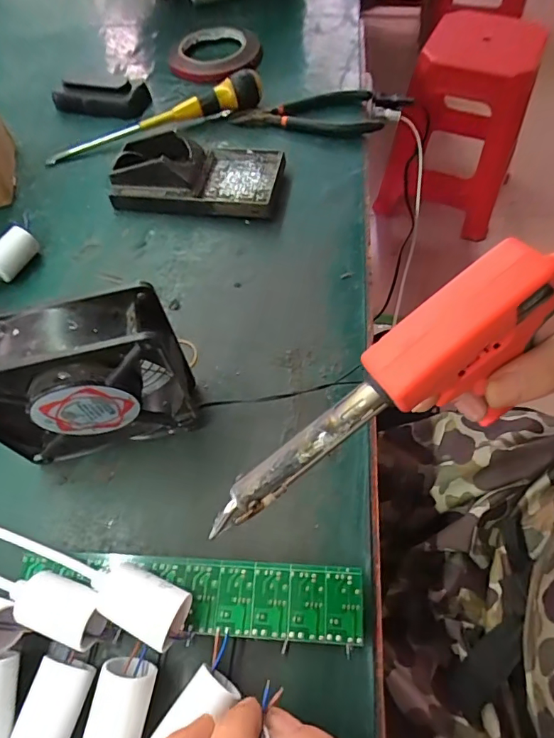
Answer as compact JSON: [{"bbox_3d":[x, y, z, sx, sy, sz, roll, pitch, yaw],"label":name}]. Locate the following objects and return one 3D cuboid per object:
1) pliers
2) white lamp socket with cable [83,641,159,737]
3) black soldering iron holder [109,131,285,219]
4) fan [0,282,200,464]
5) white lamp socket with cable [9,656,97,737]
[{"bbox_3d":[0.027,-0.261,0.483,0.149,0.011,0.059,-5,59,2],"label":"pliers"},{"bbox_3d":[-0.083,0.243,0.205,0.028,0.034,0.206,1,60,5],"label":"white lamp socket with cable"},{"bbox_3d":[-0.076,-0.189,0.450,0.157,0.041,0.081,7,60,9],"label":"black soldering iron holder"},{"bbox_3d":[-0.116,0.011,0.293,0.124,0.120,0.043,-13,59,-3],"label":"fan"},{"bbox_3d":[-0.140,0.246,0.213,0.027,0.028,0.202,13,62,12],"label":"white lamp socket with cable"}]

